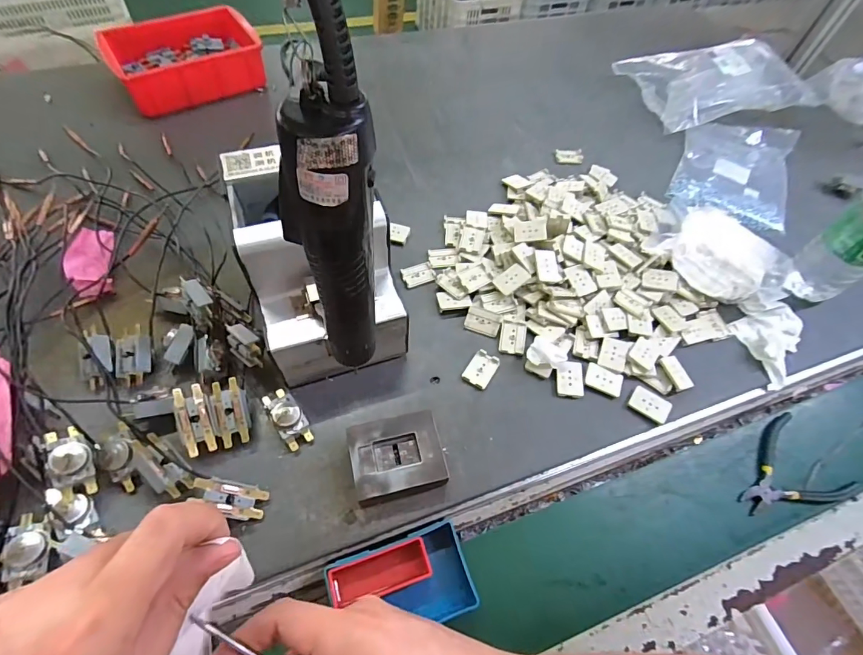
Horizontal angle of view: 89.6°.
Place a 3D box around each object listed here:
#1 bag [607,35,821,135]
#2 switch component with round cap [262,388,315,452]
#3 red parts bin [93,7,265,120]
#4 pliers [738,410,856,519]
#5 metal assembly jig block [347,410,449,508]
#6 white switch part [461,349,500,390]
[{"bbox_3d":[0.465,-0.401,0.710,0.272,0.073,0.159,-9,60,-10],"label":"bag"},{"bbox_3d":[-0.135,0.084,0.408,0.026,0.027,0.059,-29,65,-20],"label":"switch component with round cap"},{"bbox_3d":[-0.366,-0.402,0.650,0.201,0.060,0.135,-29,65,-20],"label":"red parts bin"},{"bbox_3d":[0.372,0.158,0.454,0.121,0.011,0.093,-27,65,-19],"label":"pliers"},{"bbox_3d":[-0.031,0.119,0.395,0.079,0.027,0.068,-11,60,-11],"label":"metal assembly jig block"},{"bbox_3d":[0.052,0.044,0.458,0.028,0.005,0.041,30,61,13],"label":"white switch part"}]

